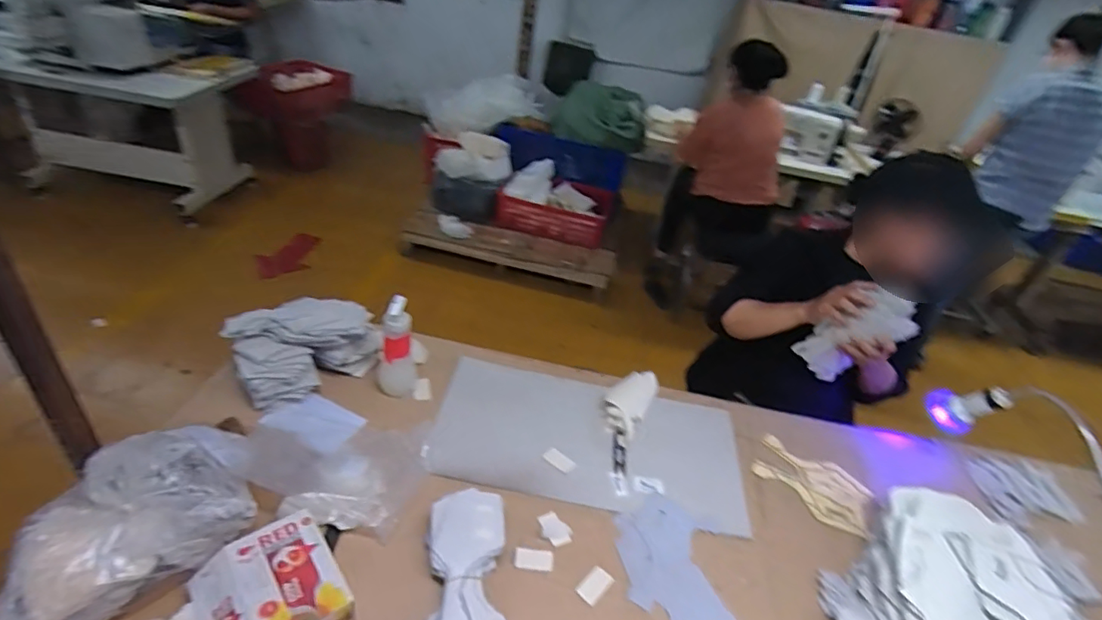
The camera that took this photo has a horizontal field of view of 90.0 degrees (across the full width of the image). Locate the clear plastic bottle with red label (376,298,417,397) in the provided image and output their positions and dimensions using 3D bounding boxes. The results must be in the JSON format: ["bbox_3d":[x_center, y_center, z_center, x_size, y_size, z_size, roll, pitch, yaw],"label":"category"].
[{"bbox_3d":[-0.291,0.061,1.048,0.066,0.206,0.082,2,37,-10],"label":"clear plastic bottle with red label"}]

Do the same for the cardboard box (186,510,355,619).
[{"bbox_3d":[-0.362,0.375,0.717,0.159,0.075,0.158,-19,45,-33],"label":"cardboard box"}]

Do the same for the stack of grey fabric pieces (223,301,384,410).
[{"bbox_3d":[-0.468,0.065,1.059,0.250,0.153,0.158,-21,46,-36],"label":"stack of grey fabric pieces"}]

